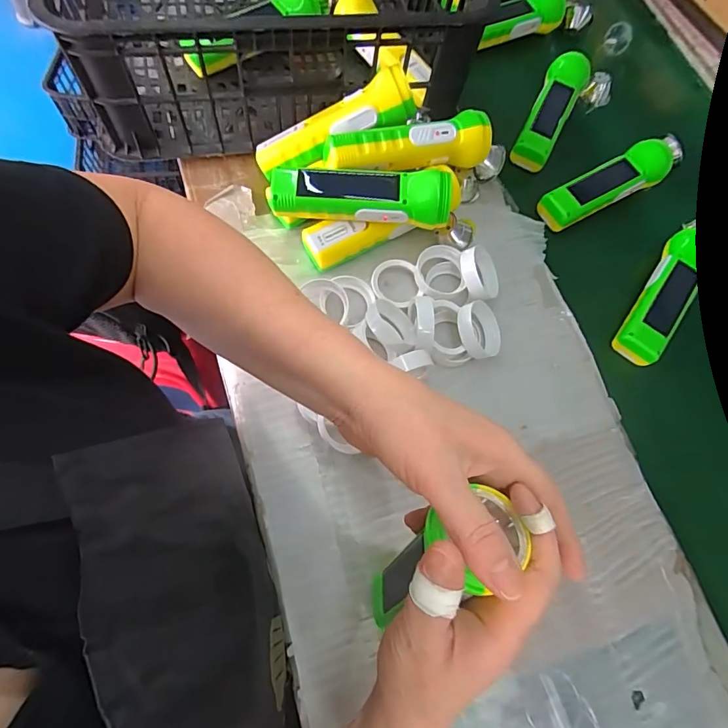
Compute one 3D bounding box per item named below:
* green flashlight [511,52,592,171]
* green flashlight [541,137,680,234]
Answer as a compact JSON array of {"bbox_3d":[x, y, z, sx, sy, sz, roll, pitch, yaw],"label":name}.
[{"bbox_3d":[0.214,-0.292,0.504,0.043,0.050,0.132,29,68,4],"label":"green flashlight"},{"bbox_3d":[0.276,-0.201,0.477,0.173,0.038,0.042,-27,75,-10],"label":"green flashlight"}]

